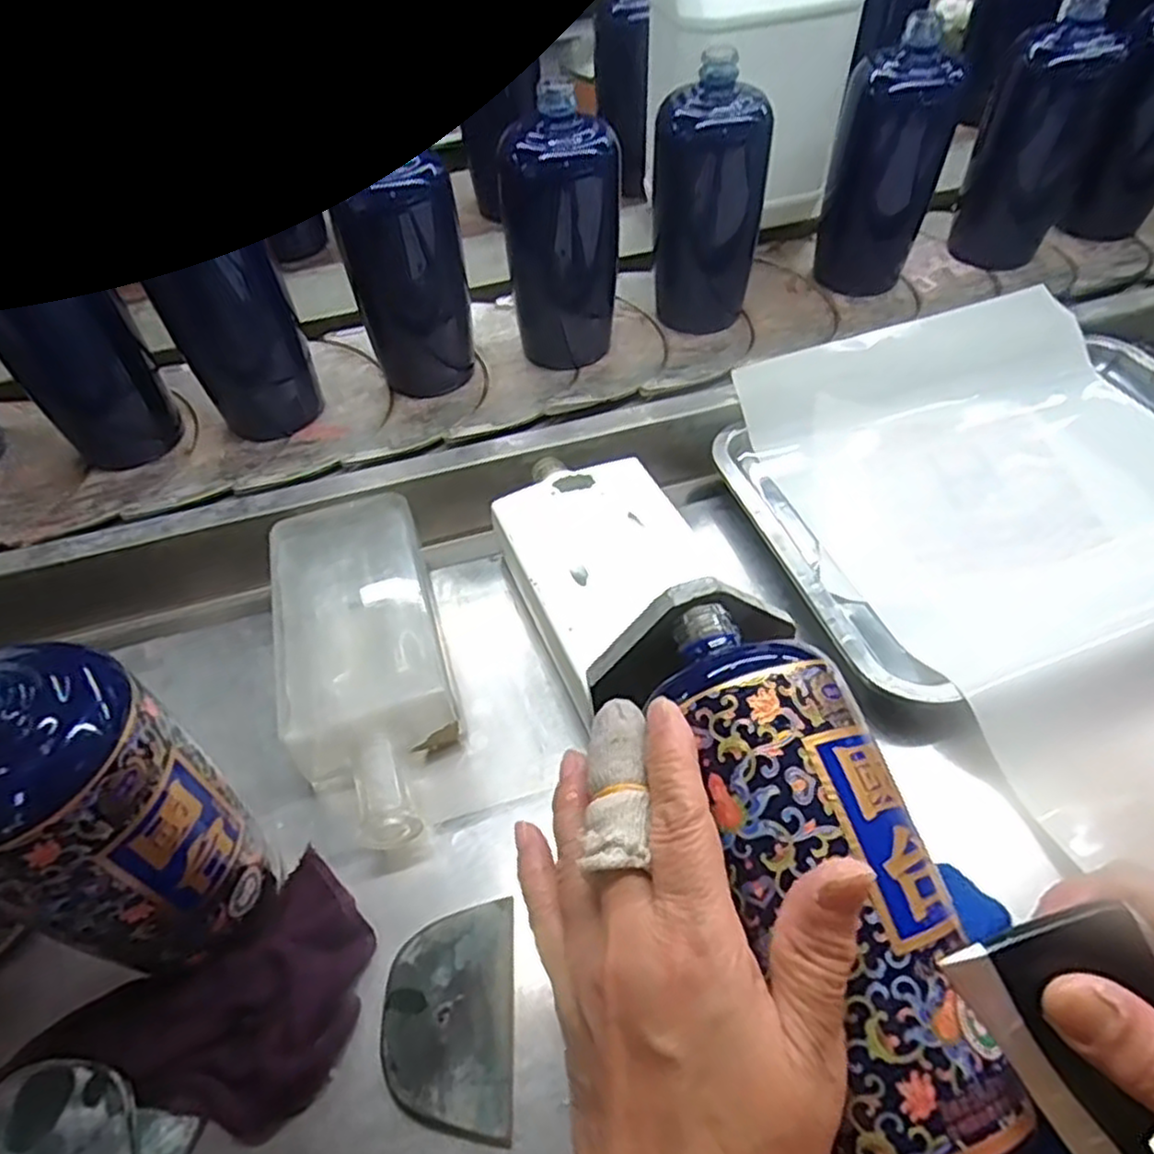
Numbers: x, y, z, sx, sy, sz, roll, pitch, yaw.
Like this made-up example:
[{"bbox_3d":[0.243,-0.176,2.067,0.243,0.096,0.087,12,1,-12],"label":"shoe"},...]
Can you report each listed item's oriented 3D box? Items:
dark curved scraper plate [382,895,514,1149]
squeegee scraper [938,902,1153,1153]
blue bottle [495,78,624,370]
[{"bbox_3d":[-0.055,0.190,0.322,0.054,0.010,0.087,-4,52,0],"label":"dark curved scraper plate"},{"bbox_3d":[0.156,0.135,0.223,0.055,0.007,0.083,-35,94,0],"label":"squeegee scraper"},{"bbox_3d":[-0.010,-0.245,0.550,0.064,0.176,0.063,33,60,25],"label":"blue bottle"}]

